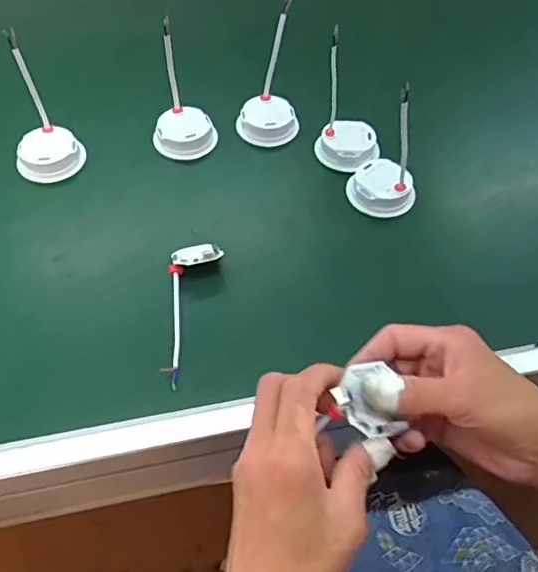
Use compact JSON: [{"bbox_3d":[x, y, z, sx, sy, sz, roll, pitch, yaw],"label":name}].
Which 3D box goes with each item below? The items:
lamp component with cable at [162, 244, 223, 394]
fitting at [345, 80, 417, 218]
[{"bbox_3d":[-0.068,0.020,0.501,0.048,0.031,0.136,1,55,-3],"label":"lamp component with cable"},{"bbox_3d":[0.121,-0.129,0.548,0.067,0.128,0.053,17,55,10],"label":"fitting"}]

